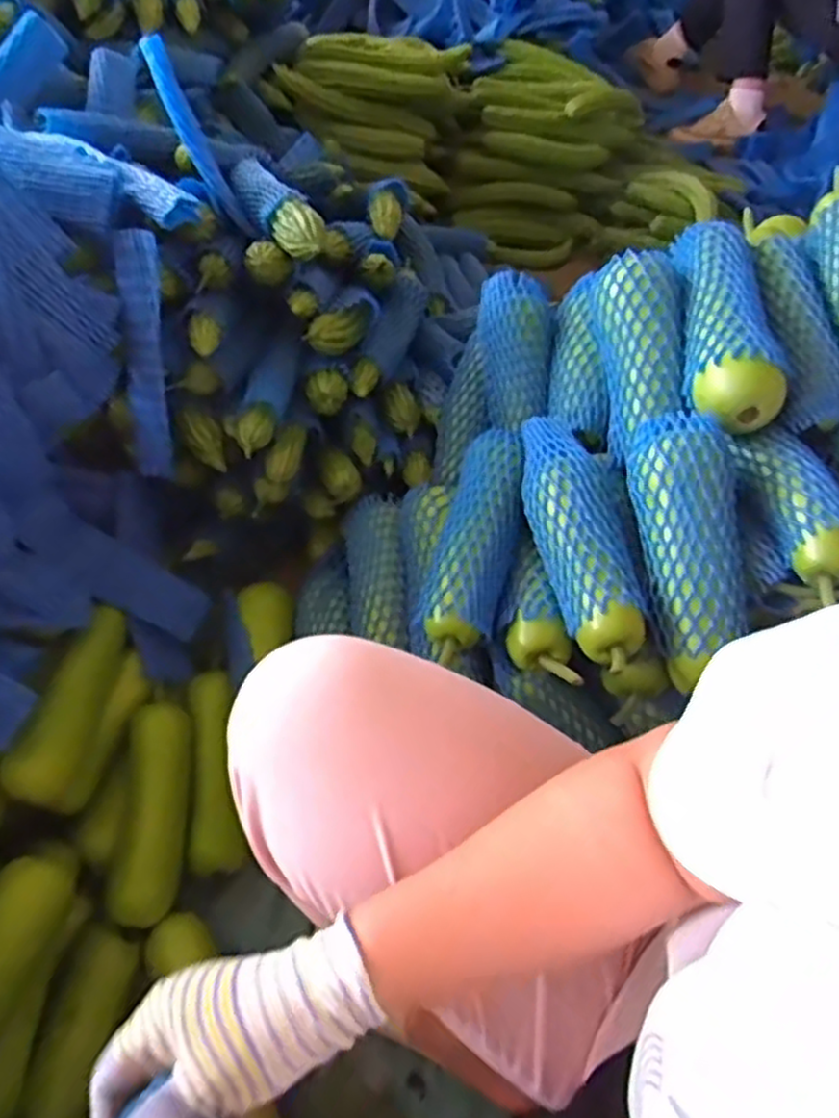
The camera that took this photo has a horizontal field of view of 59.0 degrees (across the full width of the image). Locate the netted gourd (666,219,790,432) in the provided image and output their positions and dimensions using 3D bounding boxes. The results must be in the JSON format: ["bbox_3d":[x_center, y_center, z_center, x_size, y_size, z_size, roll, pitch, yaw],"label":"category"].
[{"bbox_3d":[0.305,-0.243,0.735,0.086,0.067,0.258,9,52,2],"label":"netted gourd"}]

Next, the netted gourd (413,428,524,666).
[{"bbox_3d":[0.056,-0.021,0.715,0.077,0.059,0.240,13,67,5],"label":"netted gourd"}]

